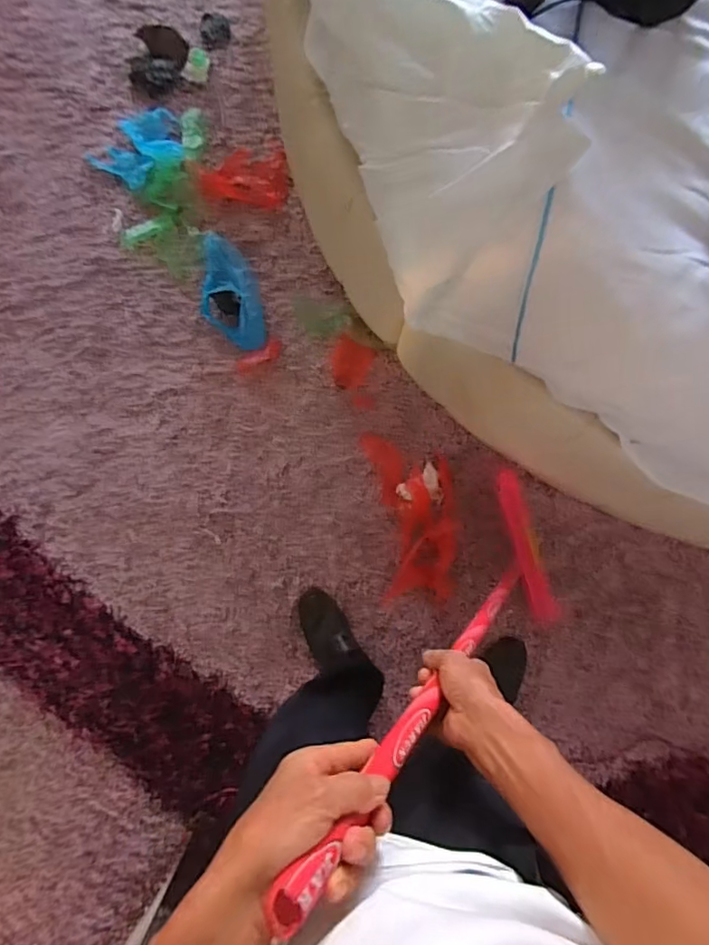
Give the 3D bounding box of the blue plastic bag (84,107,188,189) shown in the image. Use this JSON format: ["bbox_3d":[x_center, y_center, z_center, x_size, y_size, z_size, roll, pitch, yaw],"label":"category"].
[{"bbox_3d":[-0.488,-0.739,1.202,0.218,0.073,0.169,-37,87,-4],"label":"blue plastic bag"}]

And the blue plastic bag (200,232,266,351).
[{"bbox_3d":[-0.276,-0.395,1.179,0.126,0.031,0.258,-14,85,-3],"label":"blue plastic bag"}]

